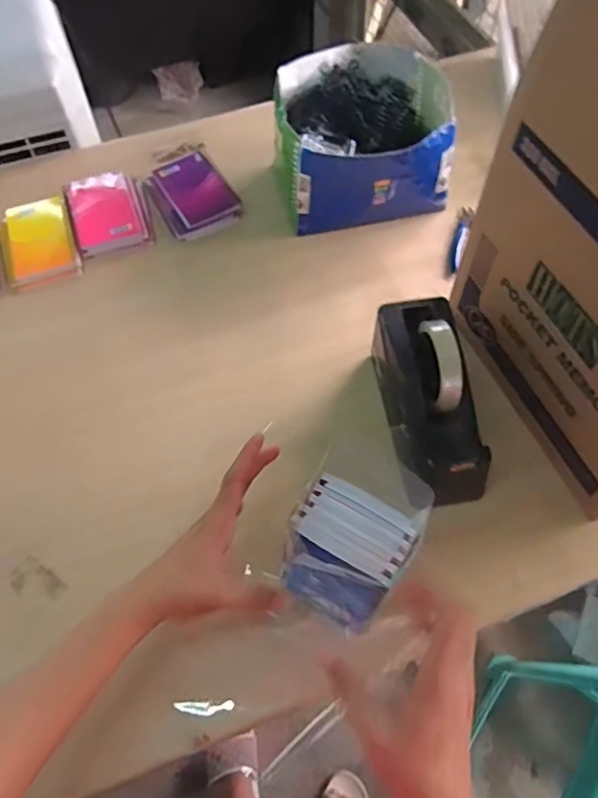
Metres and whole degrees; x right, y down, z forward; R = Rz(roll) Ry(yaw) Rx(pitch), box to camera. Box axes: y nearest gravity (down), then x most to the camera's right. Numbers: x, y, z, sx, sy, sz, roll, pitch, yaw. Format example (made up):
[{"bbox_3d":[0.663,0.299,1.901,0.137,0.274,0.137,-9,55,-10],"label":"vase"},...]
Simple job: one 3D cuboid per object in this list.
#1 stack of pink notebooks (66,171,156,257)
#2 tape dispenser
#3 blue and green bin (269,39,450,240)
[{"bbox_3d":[-0.260,-0.257,0.799,0.102,0.022,0.141,-20,62,-10],"label":"stack of pink notebooks"},{"bbox_3d":[0.128,0.001,0.583,0.076,0.094,0.211,-6,60,-3],"label":"tape dispenser"},{"bbox_3d":[0.084,-0.353,0.782,0.229,0.123,0.225,-2,60,-1],"label":"blue and green bin"}]

